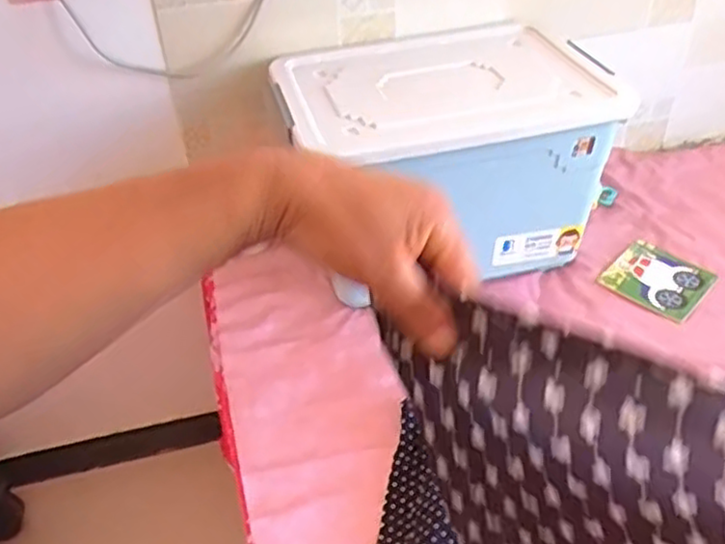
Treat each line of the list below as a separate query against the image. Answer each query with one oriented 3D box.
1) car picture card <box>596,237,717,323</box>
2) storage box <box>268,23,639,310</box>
[{"bbox_3d":[0.491,0.011,1.194,0.152,0.010,0.149,30,50,35],"label":"car picture card"},{"bbox_3d":[0.127,-0.198,1.207,0.490,0.284,0.373,-17,40,-15],"label":"storage box"}]

